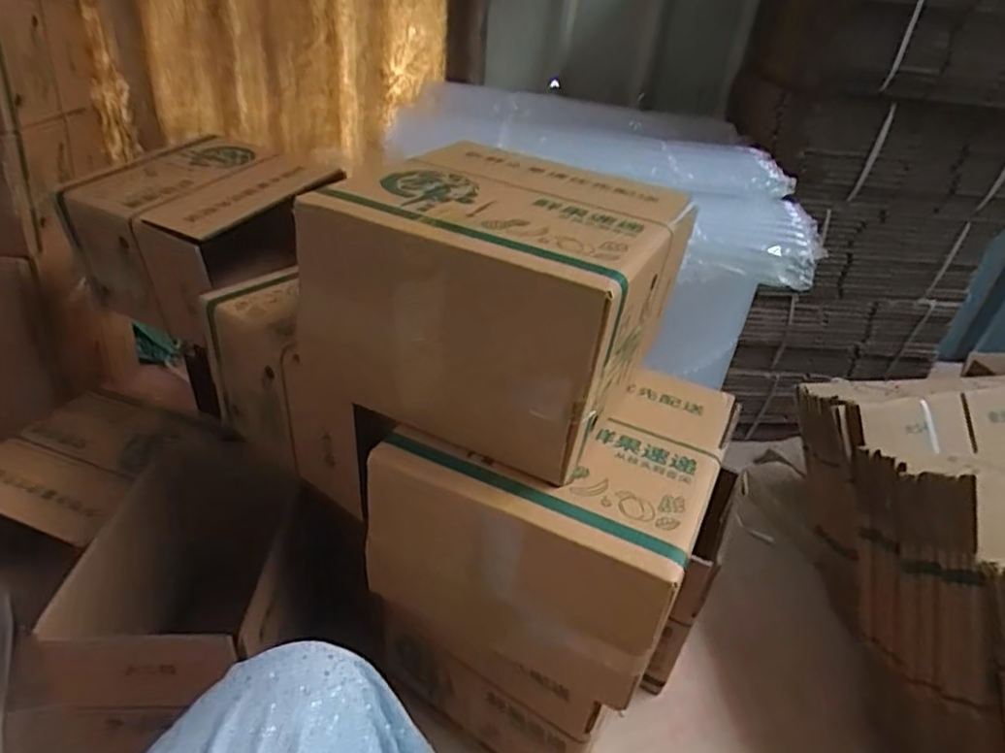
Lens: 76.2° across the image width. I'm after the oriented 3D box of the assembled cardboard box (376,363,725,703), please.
[{"bbox_3d":[0.056,0.145,0.716,0.309,0.216,0.286,16,33,16],"label":"assembled cardboard box"}]

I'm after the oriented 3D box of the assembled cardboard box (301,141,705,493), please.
[{"bbox_3d":[0.005,-0.084,0.671,0.285,0.213,0.279,19,34,20],"label":"assembled cardboard box"}]

